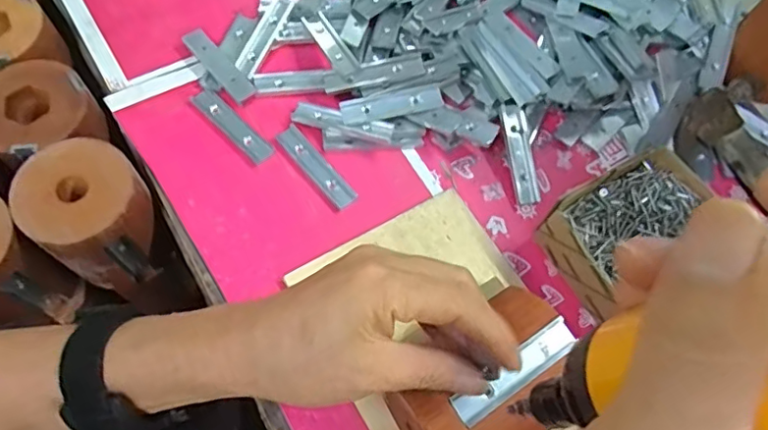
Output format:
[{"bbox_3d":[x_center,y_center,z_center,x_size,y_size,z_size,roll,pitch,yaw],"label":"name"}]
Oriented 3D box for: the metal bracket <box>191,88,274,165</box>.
[{"bbox_3d":[-0.117,-0.069,0.439,0.076,0.004,0.018,43,71,15],"label":"metal bracket"}]

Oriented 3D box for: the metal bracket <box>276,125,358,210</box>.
[{"bbox_3d":[-0.051,-0.036,0.433,0.019,0.007,0.076,-39,74,-18],"label":"metal bracket"}]

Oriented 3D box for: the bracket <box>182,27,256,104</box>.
[{"bbox_3d":[-0.131,-0.119,0.453,0.019,0.009,0.076,-39,74,-18],"label":"bracket"}]

